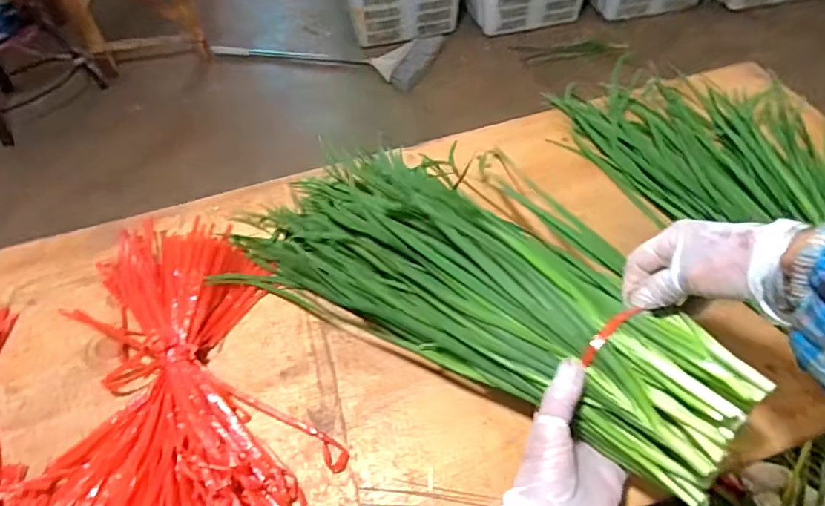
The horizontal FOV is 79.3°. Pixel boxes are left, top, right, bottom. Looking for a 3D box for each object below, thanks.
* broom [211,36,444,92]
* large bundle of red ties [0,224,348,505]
[{"bbox_3d":[-0.305,-0.744,1.827,0.800,0.061,0.267,12,54,13],"label":"broom"},{"bbox_3d":[-0.214,0.104,0.439,0.231,0.053,0.375,-23,54,-14],"label":"large bundle of red ties"}]

